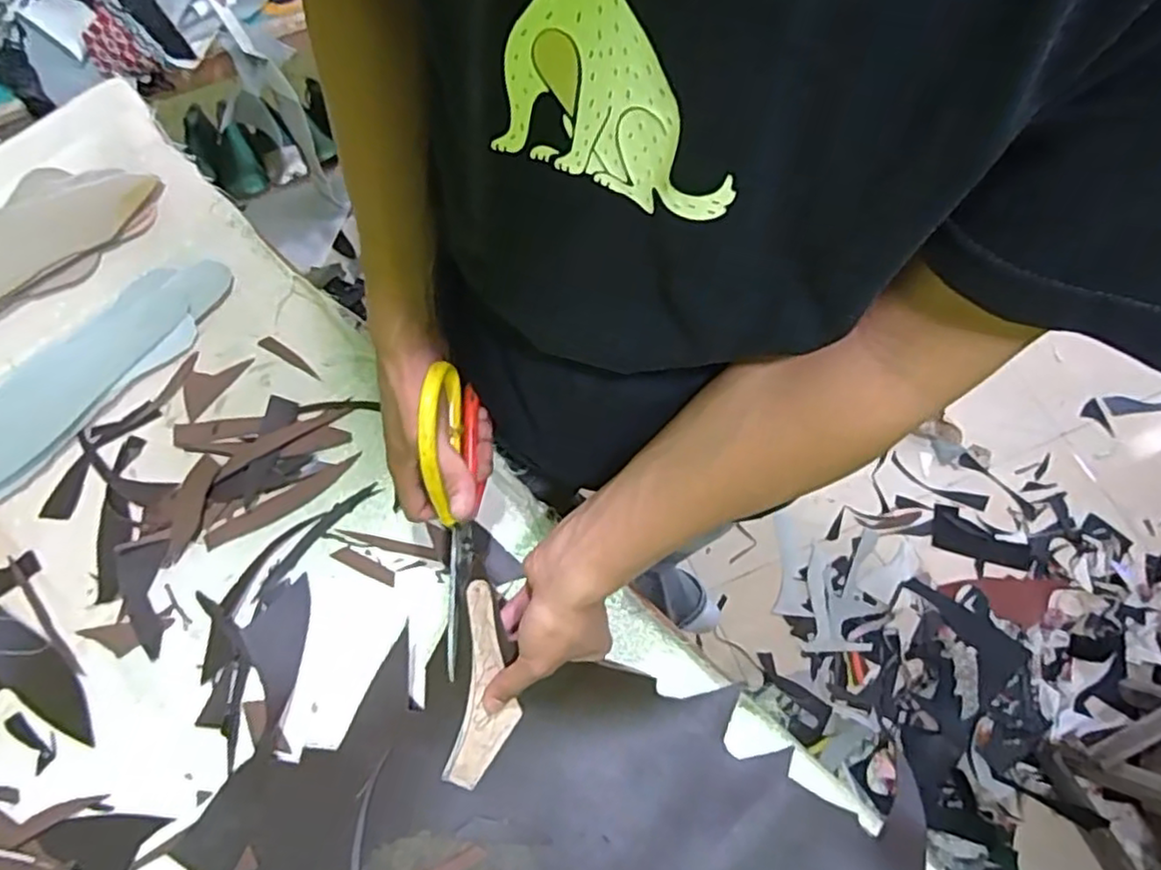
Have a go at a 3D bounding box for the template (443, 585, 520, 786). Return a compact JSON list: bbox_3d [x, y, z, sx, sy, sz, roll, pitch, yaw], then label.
[{"bbox_3d":[-0.065,0.178,0.496,0.044,0.011,0.147,6,95,-10],"label":"template"}]

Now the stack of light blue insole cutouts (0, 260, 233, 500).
[{"bbox_3d":[-0.462,-0.062,0.641,0.102,0.009,0.299,36,71,16],"label":"stack of light blue insole cutouts"}]

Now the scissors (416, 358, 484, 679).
[{"bbox_3d":[-0.086,0.053,0.475,0.016,0.098,0.201,0,100,1],"label":"scissors"}]

